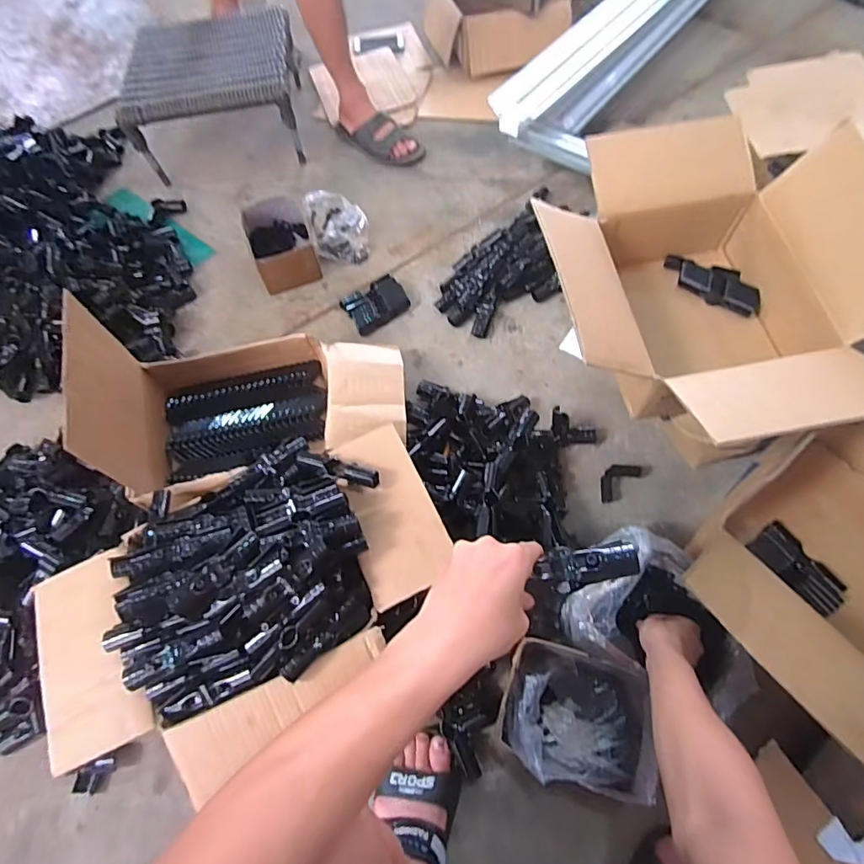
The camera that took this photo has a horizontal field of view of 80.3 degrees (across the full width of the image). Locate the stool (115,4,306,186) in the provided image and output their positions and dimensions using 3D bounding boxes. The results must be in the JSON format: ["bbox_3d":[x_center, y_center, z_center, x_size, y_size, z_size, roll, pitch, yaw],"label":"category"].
[{"bbox_3d":[-0.571,-0.923,1.379,0.421,0.215,0.450,-9,63,-2],"label":"stool"}]

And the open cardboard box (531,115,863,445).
[{"bbox_3d":[0.407,-0.203,0.788,0.455,0.261,0.512,-6,63,0],"label":"open cardboard box"}]

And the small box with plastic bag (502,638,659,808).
[{"bbox_3d":[0.199,0.392,0.713,0.201,0.105,0.163,10,64,8],"label":"small box with plastic bag"}]

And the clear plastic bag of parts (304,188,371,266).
[{"bbox_3d":[-0.229,-0.503,1.230,0.138,0.064,0.229,-14,63,-5],"label":"clear plastic bag of parts"}]

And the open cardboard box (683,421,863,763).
[{"bbox_3d":[0.585,0.168,0.707,0.462,0.200,0.295,-36,66,-15],"label":"open cardboard box"}]

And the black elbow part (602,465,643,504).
[{"bbox_3d":[0.328,0.084,0.910,0.088,0.026,0.044,-35,66,-15],"label":"black elbow part"}]

